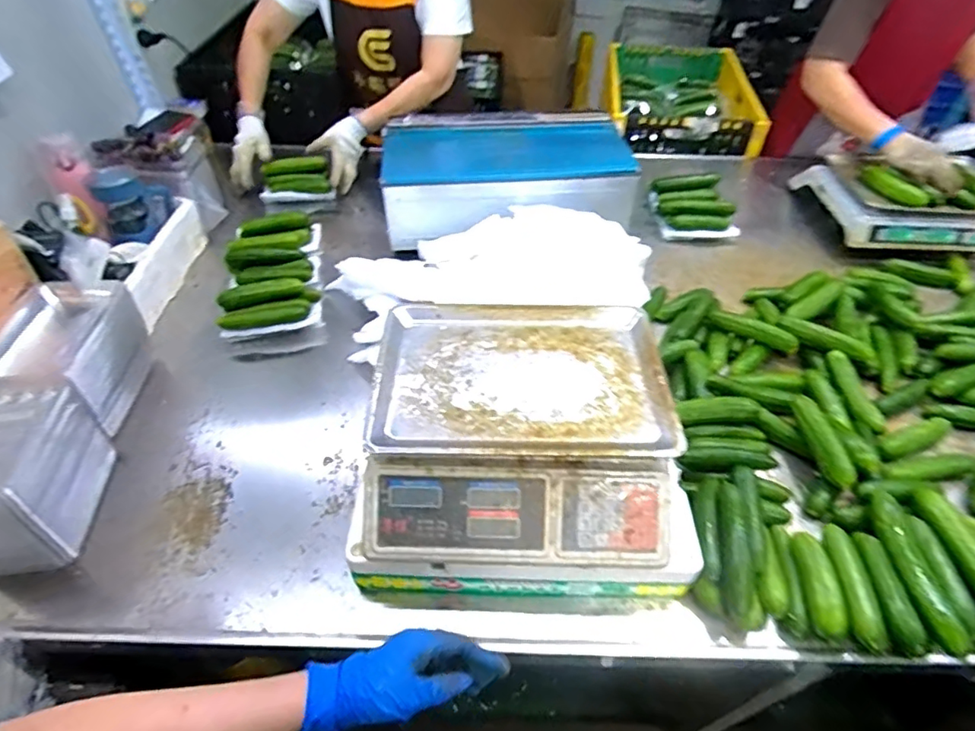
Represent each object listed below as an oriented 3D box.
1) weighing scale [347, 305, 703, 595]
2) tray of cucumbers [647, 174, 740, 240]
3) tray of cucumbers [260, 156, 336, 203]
[{"bbox_3d":[0.042,0.090,0.695,0.373,0.186,0.316,2,46,0],"label":"weighing scale"},{"bbox_3d":[0.451,-0.354,1.223,0.152,0.066,0.173,-1,46,-2],"label":"tray of cucumbers"},{"bbox_3d":[-0.433,-0.419,1.255,0.153,0.033,0.104,-7,75,-4],"label":"tray of cucumbers"}]

